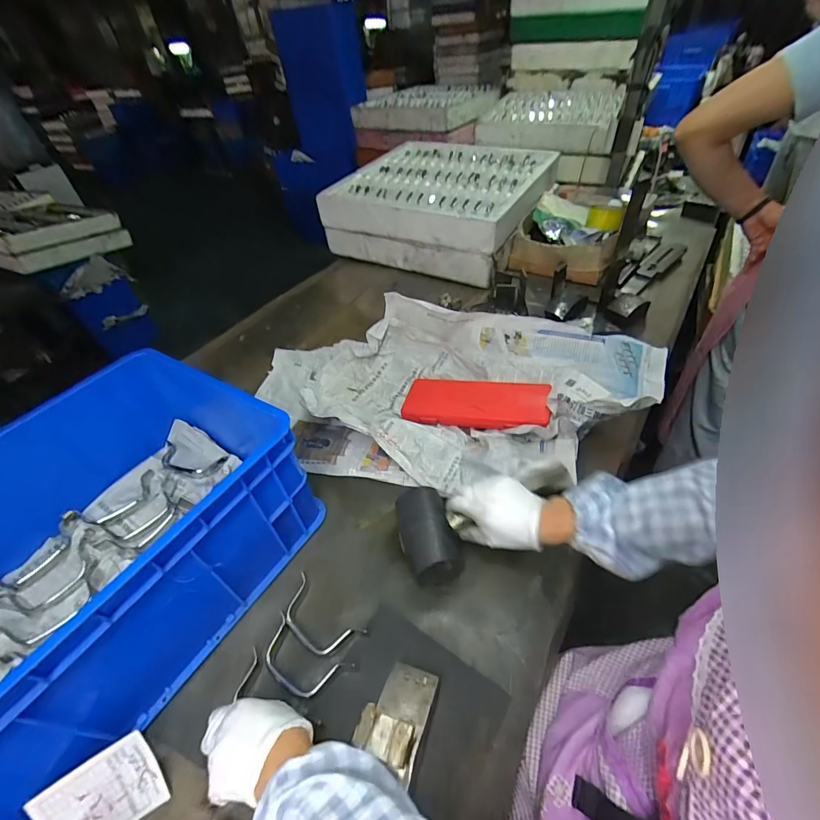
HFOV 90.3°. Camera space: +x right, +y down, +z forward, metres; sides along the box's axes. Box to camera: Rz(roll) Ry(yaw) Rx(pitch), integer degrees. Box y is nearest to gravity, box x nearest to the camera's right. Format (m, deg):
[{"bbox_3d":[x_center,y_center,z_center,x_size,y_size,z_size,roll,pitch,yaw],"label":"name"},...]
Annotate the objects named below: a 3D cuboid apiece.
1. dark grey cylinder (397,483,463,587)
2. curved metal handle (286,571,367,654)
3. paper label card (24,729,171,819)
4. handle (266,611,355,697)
[{"bbox_3d":[0.023,0.169,0.552,0.065,0.072,0.119,-17,46,-10],"label":"dark grey cylinder"},{"bbox_3d":[-0.115,0.260,0.509,0.118,0.011,0.057,27,54,28],"label":"curved metal handle"},{"bbox_3d":[-0.300,0.380,0.399,0.092,0.077,0.007,-25,3,-26],"label":"paper label card"},{"bbox_3d":[-0.127,0.291,0.476,0.114,0.017,0.056,21,51,25],"label":"handle"}]

